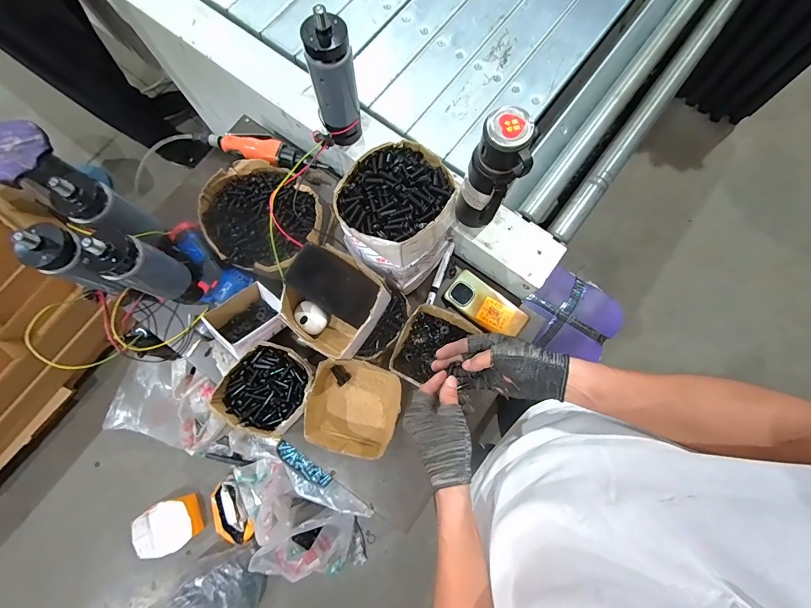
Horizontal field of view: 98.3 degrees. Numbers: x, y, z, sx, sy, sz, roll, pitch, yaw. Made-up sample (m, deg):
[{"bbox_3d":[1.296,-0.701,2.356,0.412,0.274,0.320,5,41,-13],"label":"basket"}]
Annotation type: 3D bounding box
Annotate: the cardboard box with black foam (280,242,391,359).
[{"bbox_3d":[-0.120,0.001,0.595,0.152,0.114,0.147,32,79,6],"label":"cardboard box with black foam"}]

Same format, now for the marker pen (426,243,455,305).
[{"bbox_3d":[0.071,-0.062,0.708,0.017,0.010,0.136,21,79,3],"label":"marker pen"}]

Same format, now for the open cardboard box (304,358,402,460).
[{"bbox_3d":[-0.093,0.185,0.637,0.164,0.074,0.153,21,79,3],"label":"open cardboard box"}]

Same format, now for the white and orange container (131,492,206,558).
[{"bbox_3d":[-0.792,0.743,1.175,0.208,0.053,0.151,-22,79,-5],"label":"white and orange container"}]

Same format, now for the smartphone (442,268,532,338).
[{"bbox_3d":[0.162,0.004,0.699,0.161,0.010,0.076,38,80,7],"label":"smartphone"}]

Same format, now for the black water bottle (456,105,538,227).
[{"bbox_3d":[0.132,-0.191,0.564,0.073,0.248,0.070,23,79,4],"label":"black water bottle"}]

